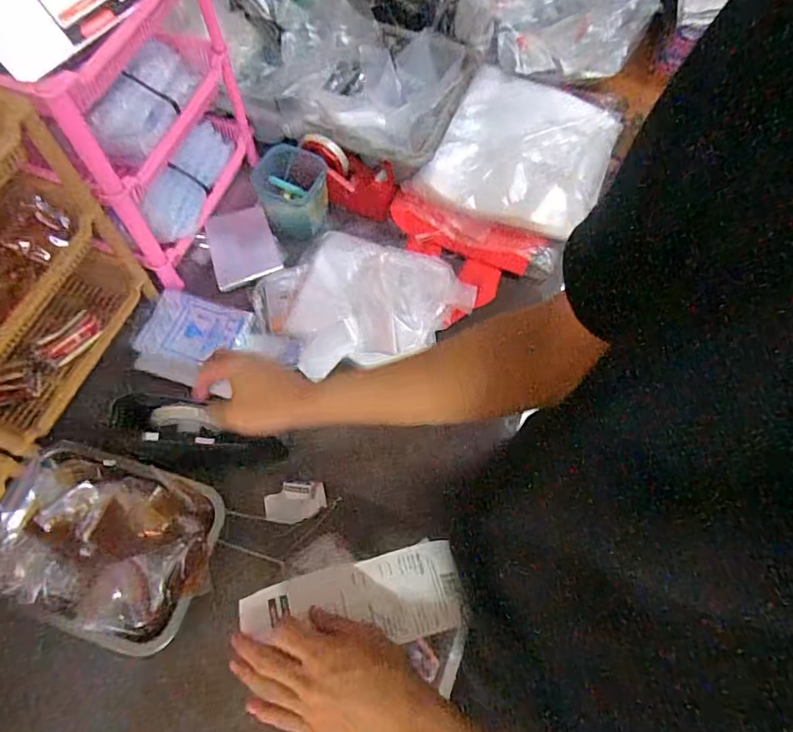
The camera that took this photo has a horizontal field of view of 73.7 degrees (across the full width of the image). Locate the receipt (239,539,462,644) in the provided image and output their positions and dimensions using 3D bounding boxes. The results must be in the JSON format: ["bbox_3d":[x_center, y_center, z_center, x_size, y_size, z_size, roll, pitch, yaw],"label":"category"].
[{"bbox_3d":[-0.041,0.223,0.492,0.203,0.010,0.078,-14,56,-4],"label":"receipt"}]

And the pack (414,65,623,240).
[{"bbox_3d":[0.215,-0.359,0.892,0.267,0.039,0.330,23,67,9],"label":"pack"}]

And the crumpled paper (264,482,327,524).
[{"bbox_3d":[-0.129,0.174,0.674,0.076,0.011,0.048,-7,66,-4],"label":"crumpled paper"}]

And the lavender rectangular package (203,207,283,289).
[{"bbox_3d":[-0.239,-0.190,0.819,0.097,0.019,0.133,-16,67,-8],"label":"lavender rectangular package"}]

